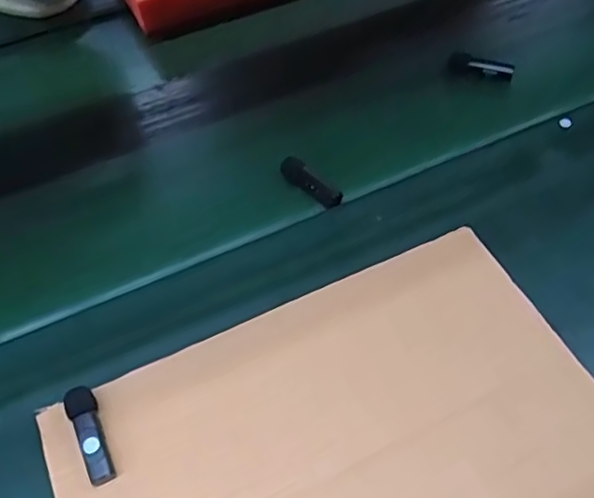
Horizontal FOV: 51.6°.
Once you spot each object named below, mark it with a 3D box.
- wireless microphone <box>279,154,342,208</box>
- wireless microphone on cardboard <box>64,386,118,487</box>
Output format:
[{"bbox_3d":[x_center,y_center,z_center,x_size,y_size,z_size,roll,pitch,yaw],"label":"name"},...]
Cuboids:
[{"bbox_3d":[0.012,-0.059,0.535,0.063,0.023,0.015,37,64,25],"label":"wireless microphone"},{"bbox_3d":[-0.134,0.120,0.398,0.018,0.012,0.063,-22,57,-13],"label":"wireless microphone on cardboard"}]

